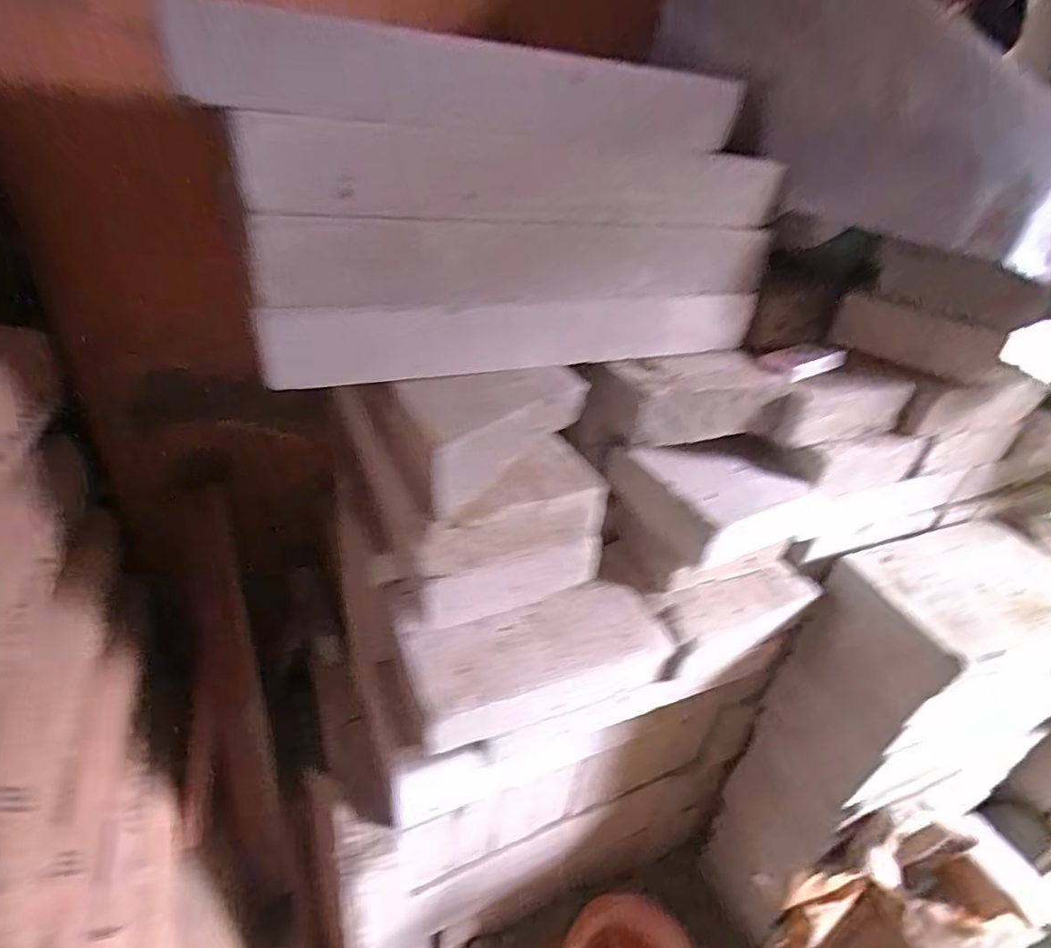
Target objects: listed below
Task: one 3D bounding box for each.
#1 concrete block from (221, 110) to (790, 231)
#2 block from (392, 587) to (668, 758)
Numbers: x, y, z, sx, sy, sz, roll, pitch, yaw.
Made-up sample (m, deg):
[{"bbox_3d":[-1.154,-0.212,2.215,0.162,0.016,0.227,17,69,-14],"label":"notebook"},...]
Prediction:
[{"bbox_3d":[0.015,-0.321,0.617,0.576,0.073,0.120,-8,36,-21],"label":"concrete block"},{"bbox_3d":[0.016,0.225,0.698,0.309,0.080,0.110,-9,37,-22],"label":"block"}]

